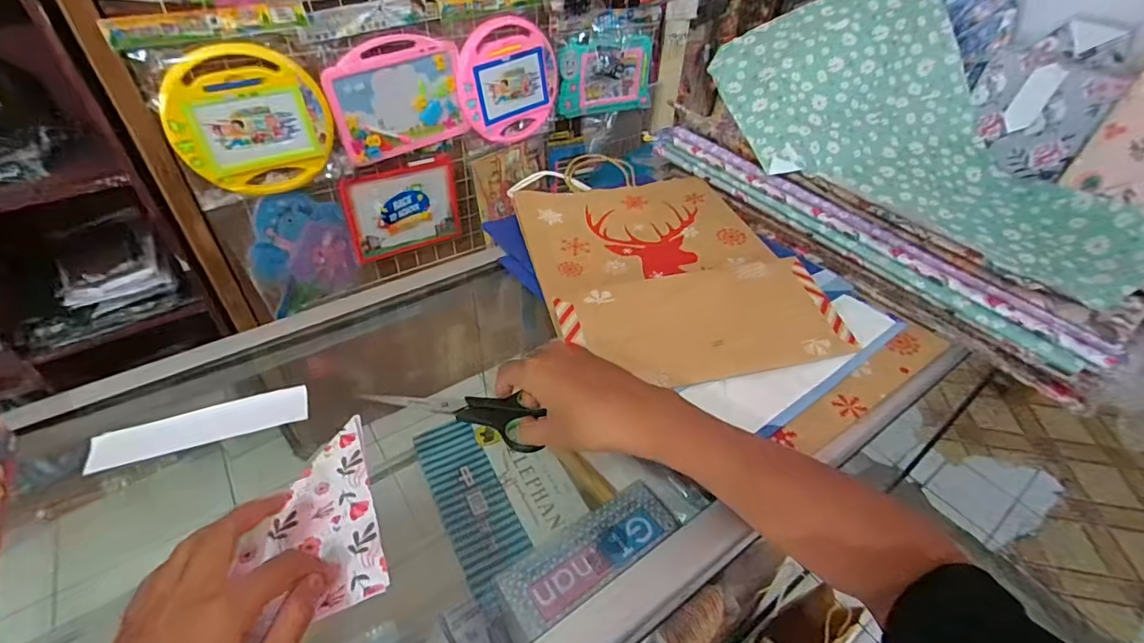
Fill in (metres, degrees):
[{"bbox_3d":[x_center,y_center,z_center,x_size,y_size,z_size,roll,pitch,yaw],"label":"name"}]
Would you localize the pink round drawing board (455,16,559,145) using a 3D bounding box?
[{"bbox_3d":[-0.151,-0.576,1.237,0.267,0.275,0.041,-31,54,-19],"label":"pink round drawing board"}]

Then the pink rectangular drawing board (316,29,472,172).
[{"bbox_3d":[-0.380,-0.491,1.118,0.286,0.236,0.018,-21,47,-25],"label":"pink rectangular drawing board"}]

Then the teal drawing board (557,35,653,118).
[{"bbox_3d":[0.099,-0.661,1.371,0.295,0.179,0.028,-17,45,-22],"label":"teal drawing board"}]

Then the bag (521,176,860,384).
[{"bbox_3d":[0.090,-0.065,0.530,0.250,0.025,0.316,-8,42,-12],"label":"bag"}]

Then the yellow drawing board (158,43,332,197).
[{"bbox_3d":[-0.628,-0.387,0.999,0.272,0.270,0.022,-18,46,-22],"label":"yellow drawing board"}]

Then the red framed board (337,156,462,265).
[{"bbox_3d":[-0.431,-0.285,1.299,0.282,0.237,0.027,-24,48,-27],"label":"red framed board"}]

